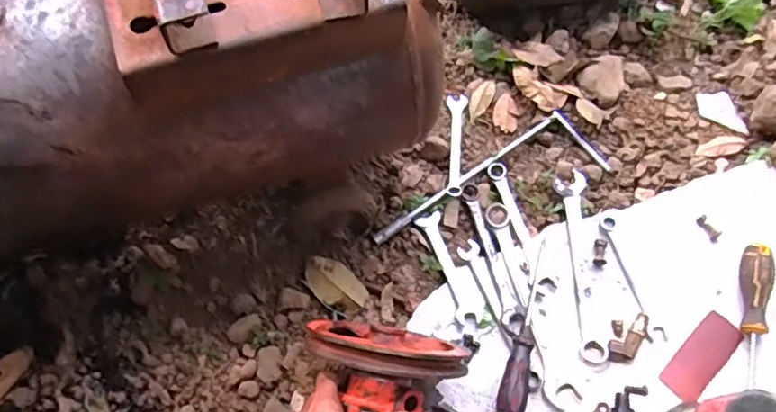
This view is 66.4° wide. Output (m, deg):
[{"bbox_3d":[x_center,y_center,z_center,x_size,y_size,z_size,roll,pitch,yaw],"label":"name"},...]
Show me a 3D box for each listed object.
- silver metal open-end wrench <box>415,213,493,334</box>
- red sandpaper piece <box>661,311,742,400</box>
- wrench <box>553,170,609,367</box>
[{"bbox_3d":[0.071,0.071,0.644,0.030,0.010,0.142,-20,68,-10],"label":"silver metal open-end wrench"},{"bbox_3d":[0.325,0.156,0.612,0.100,0.006,0.040,-43,74,-16],"label":"red sandpaper piece"},{"bbox_3d":[0.209,0.061,0.645,0.034,0.006,0.218,2,66,0],"label":"wrench"}]

